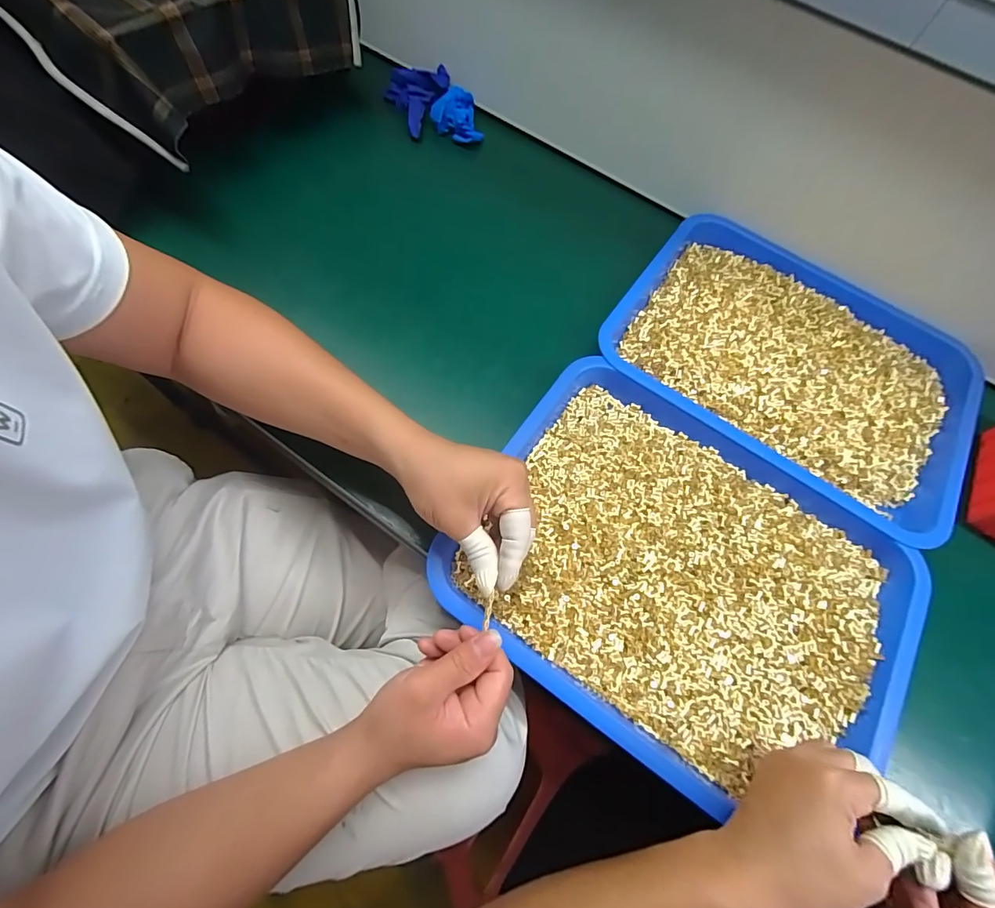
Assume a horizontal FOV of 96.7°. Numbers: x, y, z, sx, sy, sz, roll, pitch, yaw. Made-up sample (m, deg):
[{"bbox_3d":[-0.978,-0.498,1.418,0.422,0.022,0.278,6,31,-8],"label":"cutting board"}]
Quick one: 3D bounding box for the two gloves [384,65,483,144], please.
[{"bbox_3d":[-0.094,-0.504,0.650,0.129,0.050,0.117,-5,67,-8],"label":"two gloves"}]

